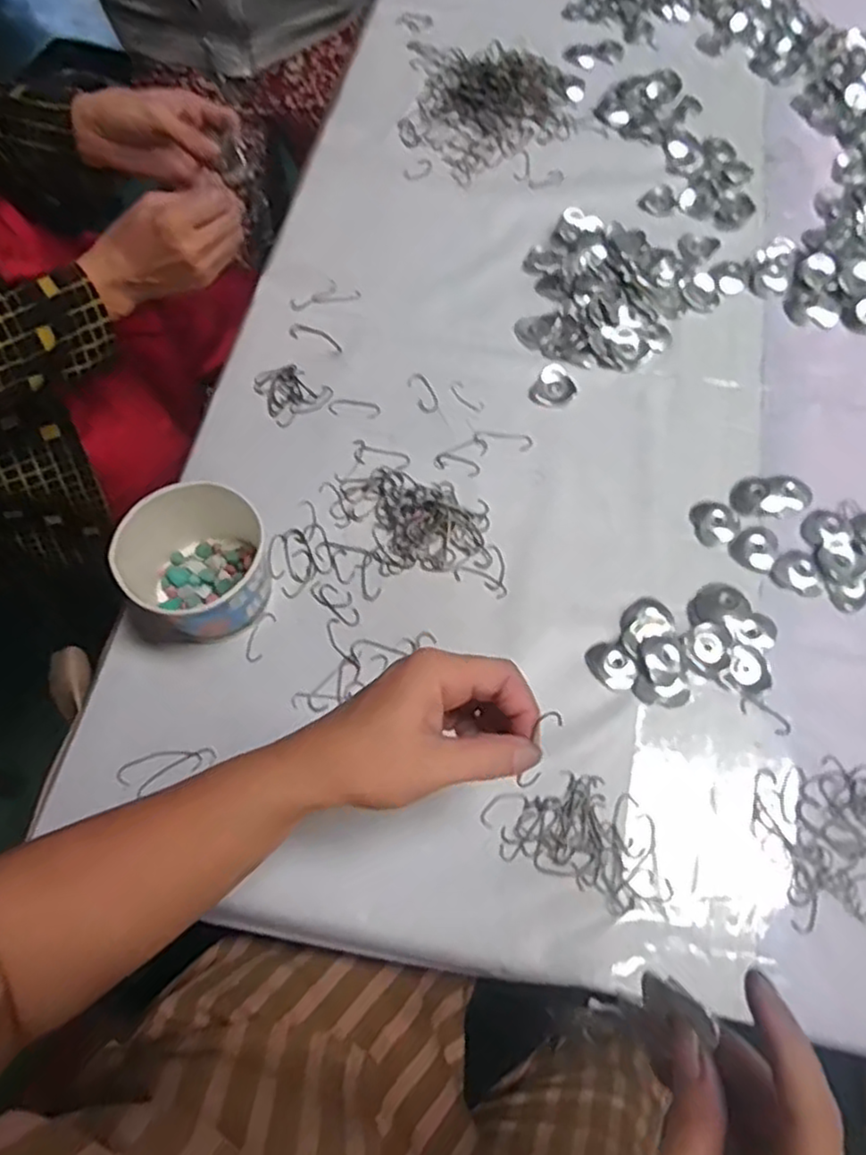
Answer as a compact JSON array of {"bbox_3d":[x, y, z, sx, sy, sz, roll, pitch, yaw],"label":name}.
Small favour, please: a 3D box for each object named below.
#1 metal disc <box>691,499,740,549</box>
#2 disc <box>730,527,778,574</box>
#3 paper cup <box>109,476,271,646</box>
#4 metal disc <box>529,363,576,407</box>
[{"bbox_3d":[0.218,-0.043,0.539,0.034,0.007,0.038,-10,65,-4],"label":"metal disc"},{"bbox_3d":[0.244,-0.023,0.530,0.031,0.008,0.035,17,66,9],"label":"disc"},{"bbox_3d":[-0.163,-0.003,0.481,0.103,0.076,0.090,-27,67,-11],"label":"paper cup"},{"bbox_3d":[0.100,-0.160,0.594,0.037,0.006,0.036,0,65,1],"label":"metal disc"}]

